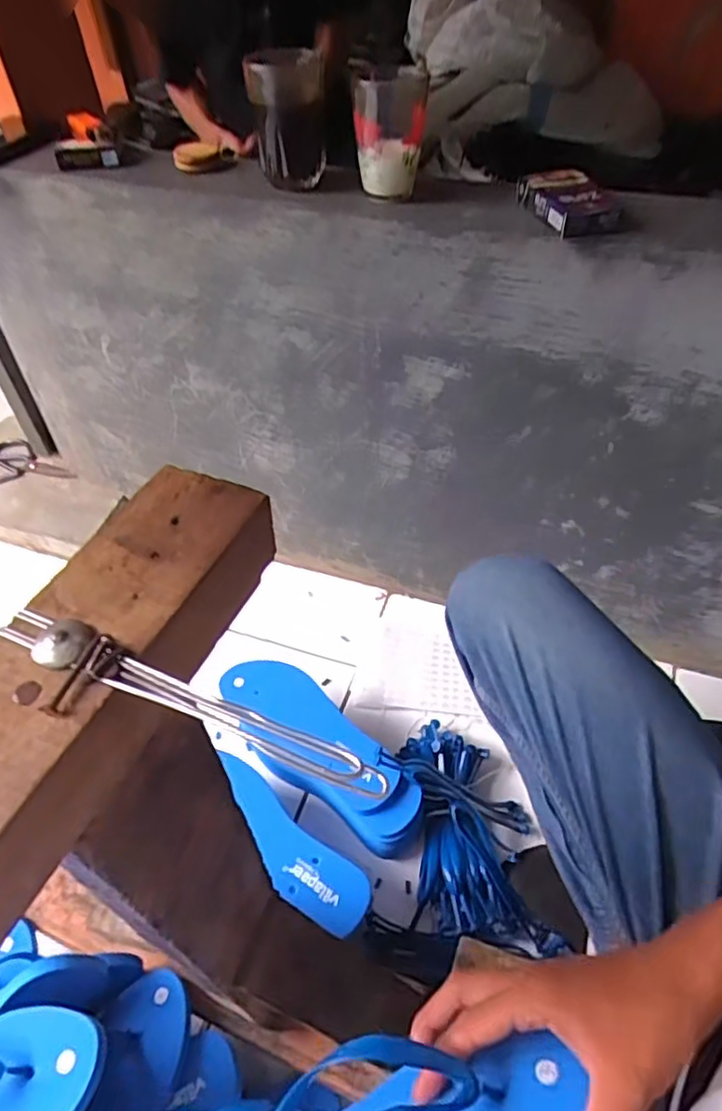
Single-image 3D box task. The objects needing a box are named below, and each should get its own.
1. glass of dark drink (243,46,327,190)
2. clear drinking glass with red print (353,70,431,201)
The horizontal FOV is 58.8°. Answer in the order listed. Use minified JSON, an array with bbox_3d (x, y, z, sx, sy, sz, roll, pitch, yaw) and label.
[{"bbox_3d":[-0.069,-0.420,0.615,0.070,0.096,0.079,-7,49,-3],"label":"glass of dark drink"},{"bbox_3d":[0.028,-0.385,0.584,0.064,0.089,0.066,0,49,4],"label":"clear drinking glass with red print"}]

